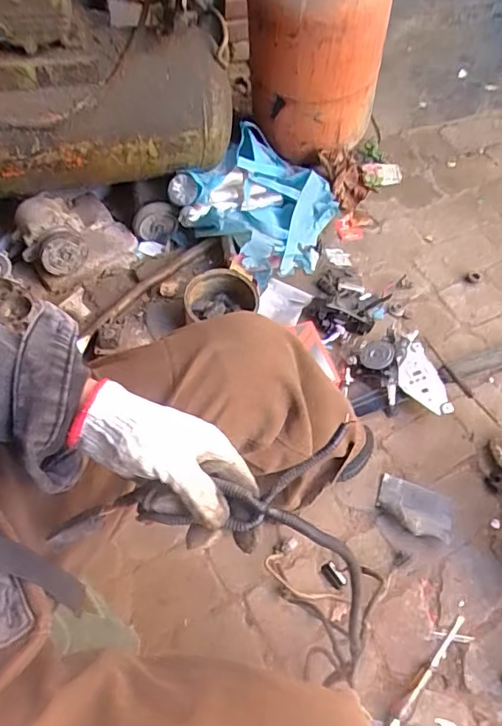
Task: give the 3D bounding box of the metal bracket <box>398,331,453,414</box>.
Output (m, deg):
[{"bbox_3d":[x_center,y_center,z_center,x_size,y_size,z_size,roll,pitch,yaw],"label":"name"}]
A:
[{"bbox_3d":[0.348,0.026,1.093,0.093,0.052,0.188,-4,58,-5],"label":"metal bracket"}]

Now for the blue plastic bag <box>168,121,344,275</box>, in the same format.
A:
[{"bbox_3d":[0.019,-0.371,1.212,0.327,0.196,0.301,22,61,9],"label":"blue plastic bag"}]

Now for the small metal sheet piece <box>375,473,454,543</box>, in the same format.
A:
[{"bbox_3d":[0.294,0.259,0.931,0.134,0.030,0.096,18,58,9],"label":"small metal sheet piece"}]

